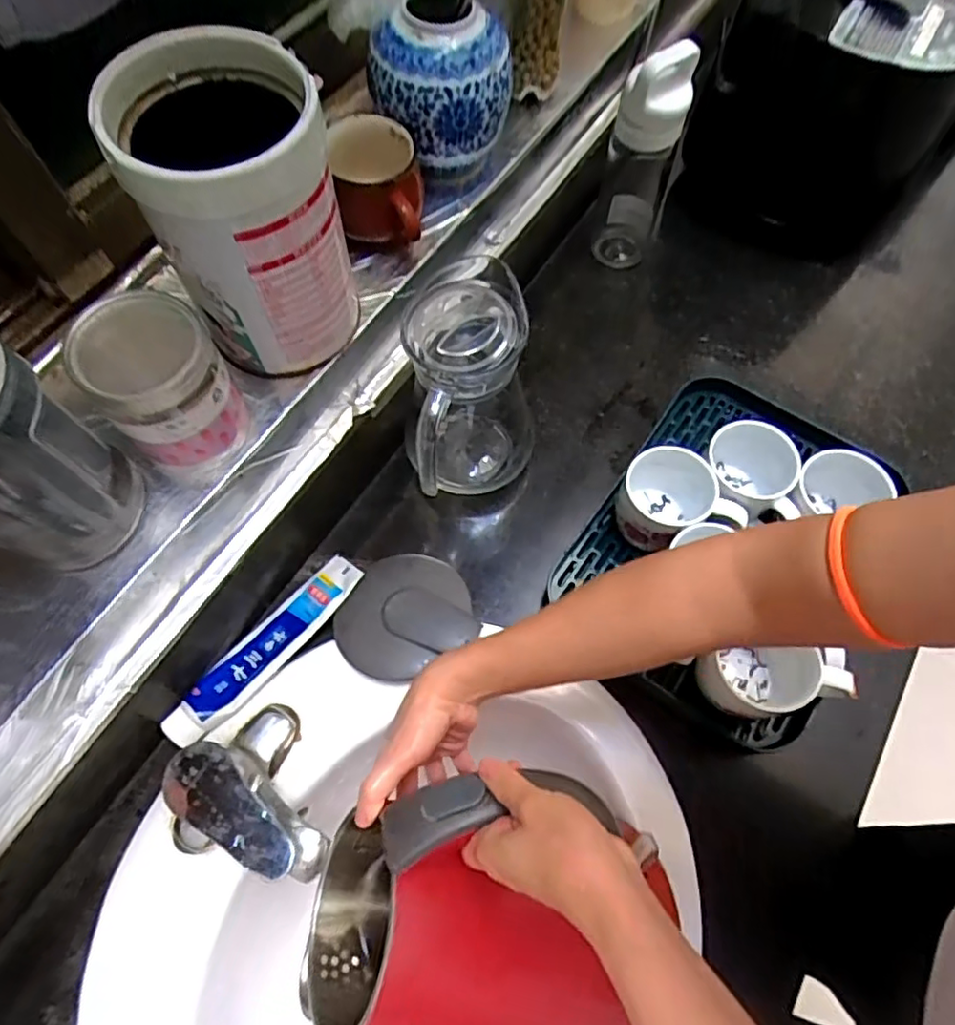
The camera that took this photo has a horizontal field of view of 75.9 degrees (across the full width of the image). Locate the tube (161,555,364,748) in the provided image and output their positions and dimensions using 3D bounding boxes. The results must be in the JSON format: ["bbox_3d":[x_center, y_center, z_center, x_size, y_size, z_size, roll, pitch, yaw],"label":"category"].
[{"bbox_3d":[-0.192,0.122,0.565,0.046,0.028,0.208,38,71,16],"label":"tube"}]

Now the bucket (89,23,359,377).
[{"bbox_3d":[-0.158,-0.203,0.438,0.119,0.189,0.119,0,66,1],"label":"bucket"}]

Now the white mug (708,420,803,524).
[{"bbox_3d":[0.255,-0.029,0.587,0.089,0.078,0.085,17,67,8],"label":"white mug"}]

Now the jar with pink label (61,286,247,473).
[{"bbox_3d":[-0.219,-0.088,0.437,0.083,0.112,0.081,0,66,1],"label":"jar with pink label"}]

